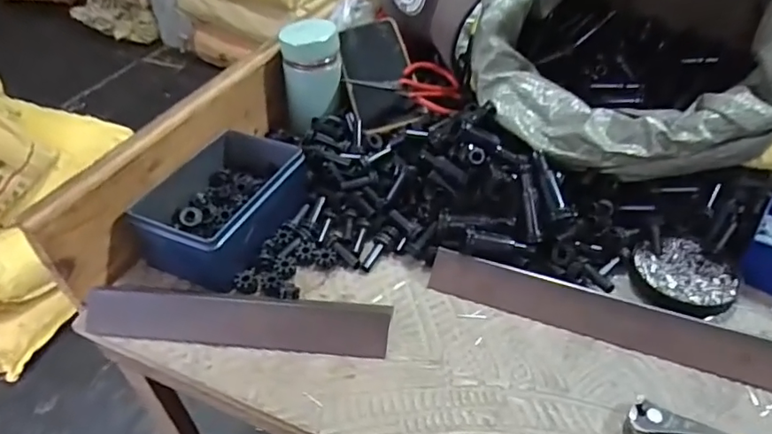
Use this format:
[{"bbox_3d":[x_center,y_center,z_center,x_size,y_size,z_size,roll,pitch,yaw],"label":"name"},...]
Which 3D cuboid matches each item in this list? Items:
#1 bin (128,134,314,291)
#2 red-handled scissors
[{"bbox_3d":[-0.149,-0.013,0.497,0.111,0.058,0.151,15,43,17],"label":"bin"},{"bbox_3d":[0.023,-0.147,0.577,0.119,0.018,0.078,20,48,-5],"label":"red-handled scissors"}]

